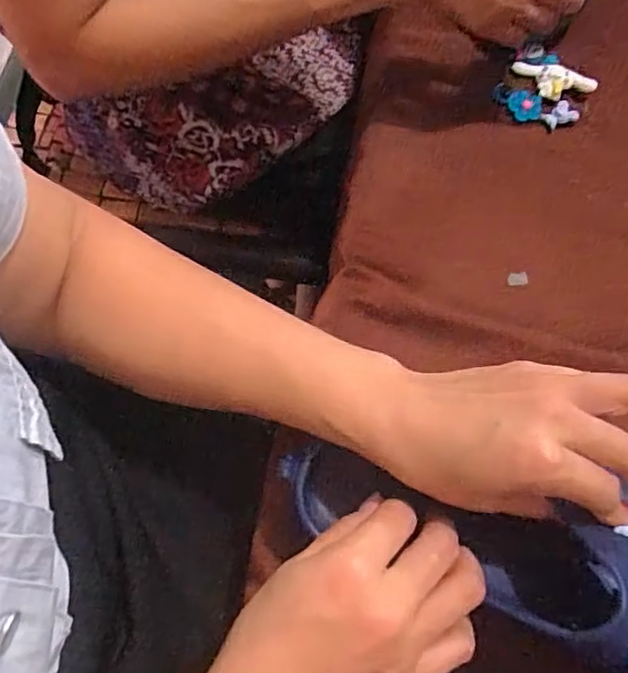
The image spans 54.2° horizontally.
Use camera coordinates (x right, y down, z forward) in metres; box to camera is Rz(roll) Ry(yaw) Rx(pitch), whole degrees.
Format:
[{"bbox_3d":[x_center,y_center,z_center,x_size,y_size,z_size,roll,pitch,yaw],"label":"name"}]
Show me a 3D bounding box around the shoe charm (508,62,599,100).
[{"bbox_3d":[0.184,-0.199,0.479,0.063,0.014,0.032,31,71,10],"label":"shoe charm"}]

